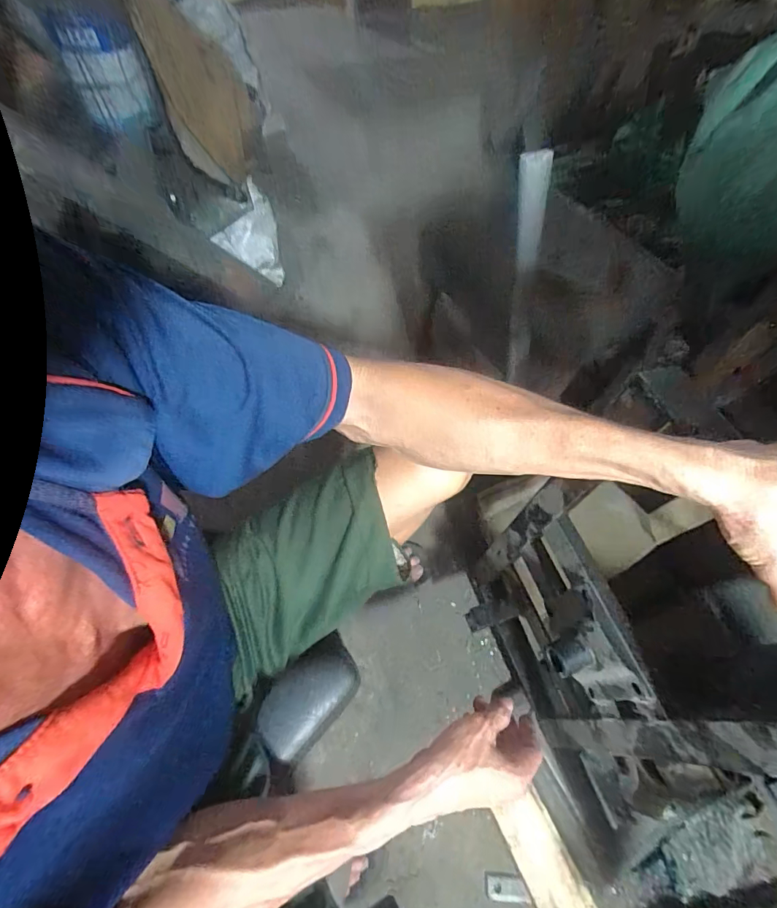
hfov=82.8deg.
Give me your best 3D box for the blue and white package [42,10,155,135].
[{"bbox_3d":[-0.675,-0.920,1.073,0.177,0.218,0.096,-22,65,-15],"label":"blue and white package"}]

